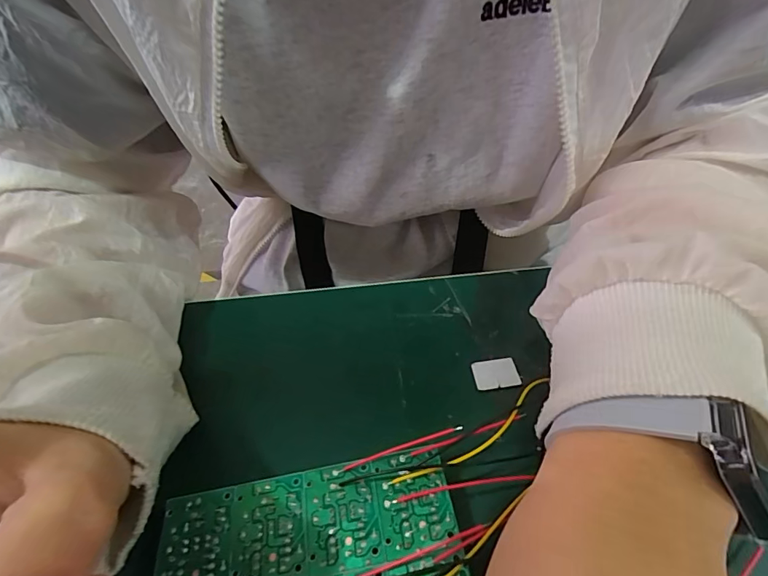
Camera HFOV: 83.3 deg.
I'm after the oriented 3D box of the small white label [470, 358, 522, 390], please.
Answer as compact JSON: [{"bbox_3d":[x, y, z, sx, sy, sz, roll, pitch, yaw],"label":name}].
[{"bbox_3d":[0.051,0.039,0.200,0.020,0.004,0.015,-8,47,-1],"label":"small white label"}]

